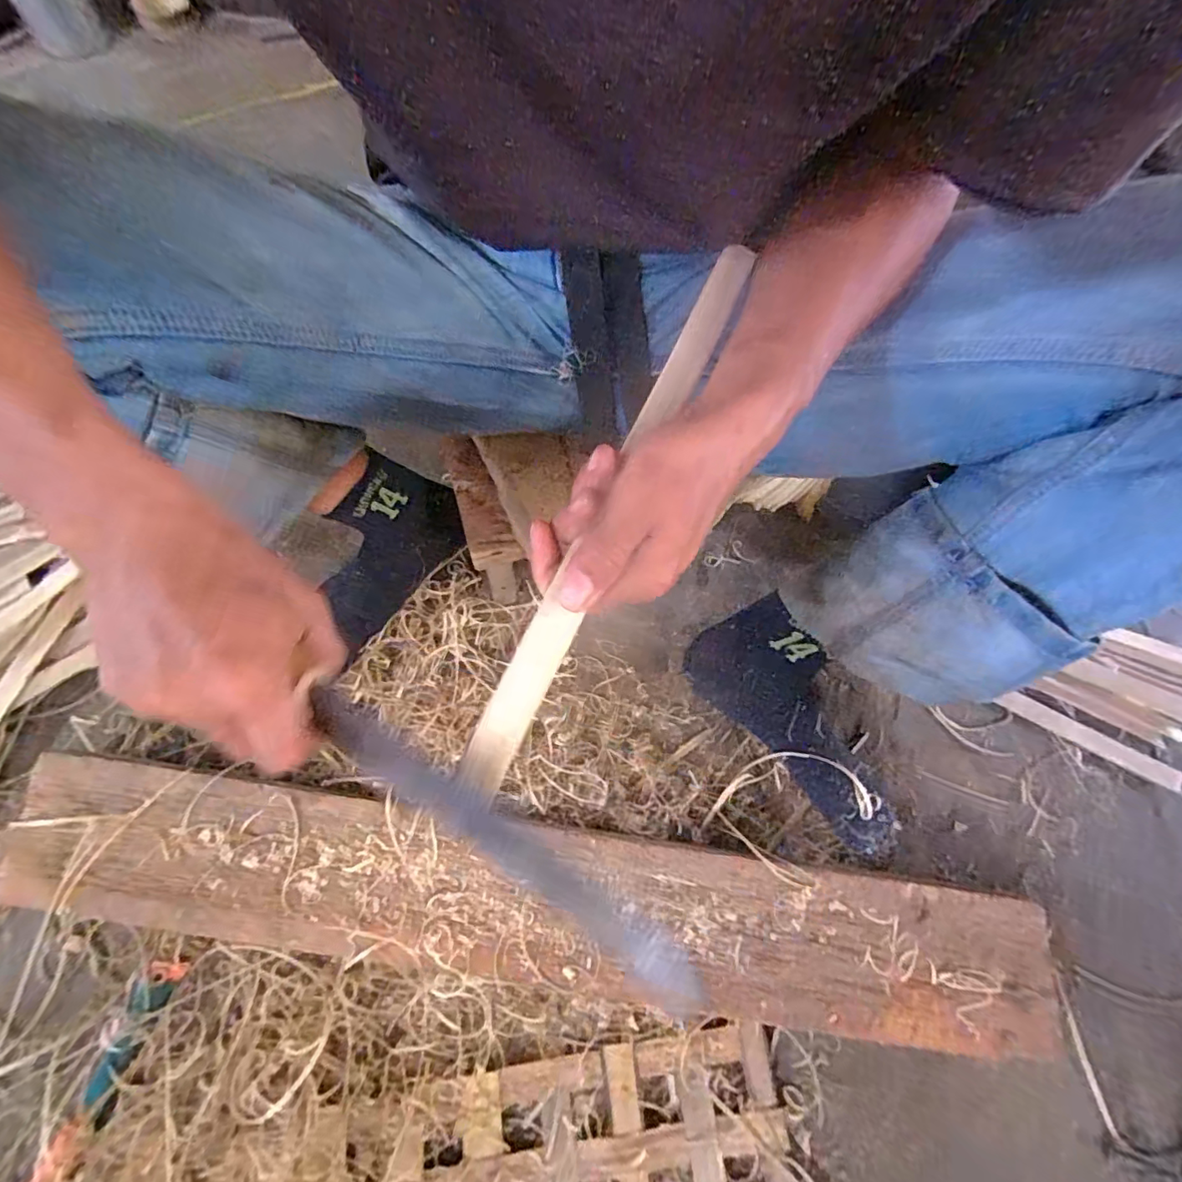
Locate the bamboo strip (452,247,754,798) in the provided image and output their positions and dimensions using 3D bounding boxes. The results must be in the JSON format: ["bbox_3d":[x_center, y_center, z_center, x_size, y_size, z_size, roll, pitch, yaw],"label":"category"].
[{"bbox_3d":[0.017,-0.053,0.270,0.021,0.010,0.317,24,74,6],"label":"bamboo strip"}]

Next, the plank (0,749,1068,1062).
[{"bbox_3d":[-0.049,0.250,0.444,0.834,0.049,0.119,8,69,0],"label":"plank"}]

